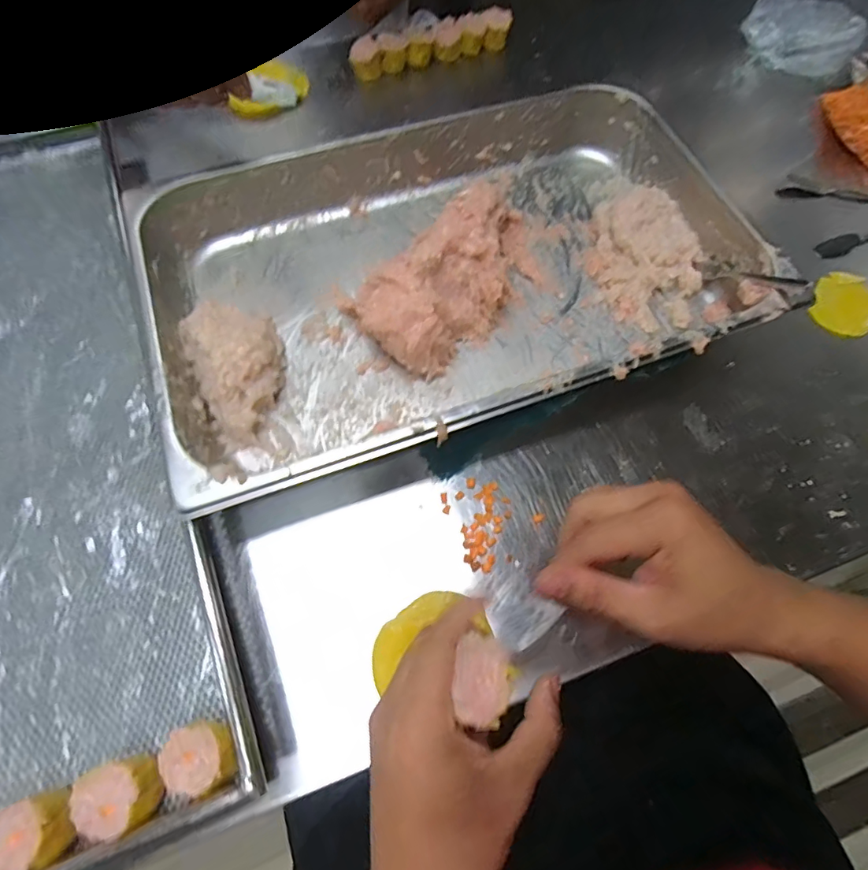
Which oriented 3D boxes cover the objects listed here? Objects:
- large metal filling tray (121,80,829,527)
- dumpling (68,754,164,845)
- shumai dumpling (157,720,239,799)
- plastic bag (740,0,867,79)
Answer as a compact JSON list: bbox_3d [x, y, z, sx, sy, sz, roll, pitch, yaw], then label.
[{"bbox_3d":[0.015,-0.151,0.449,0.511,0.072,0.316,-18,70,-10],"label":"large metal filling tray"},{"bbox_3d":[-0.180,0.209,0.287,0.042,0.033,0.036,-15,67,-8],"label":"dumpling"},{"bbox_3d":[-0.138,0.192,0.294,0.040,0.033,0.038,1,66,-1],"label":"shumai dumpling"},{"bbox_3d":[0.459,-0.503,0.624,0.058,0.065,0.134,-40,73,-17],"label":"plastic bag"}]

